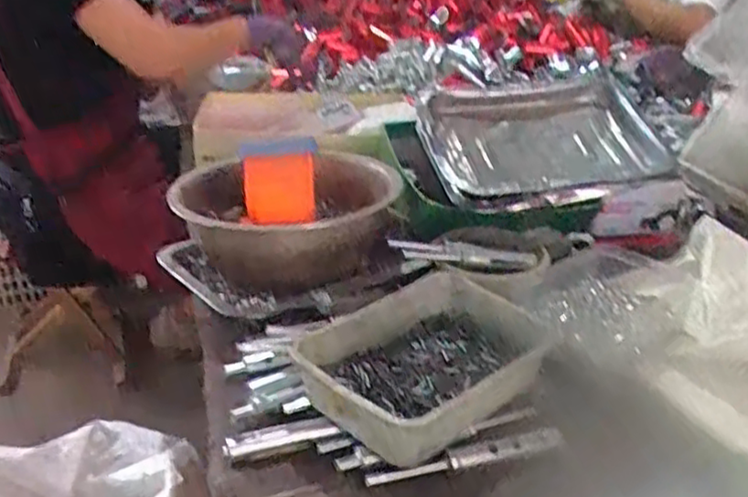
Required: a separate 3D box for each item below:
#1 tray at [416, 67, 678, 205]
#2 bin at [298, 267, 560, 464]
[{"bbox_3d":[0.188,-0.124,0.780,0.269,0.042,0.199,-14,48,-16],"label":"tray"},{"bbox_3d":[0.041,0.089,0.517,0.187,0.054,0.141,-14,29,-29],"label":"bin"}]

